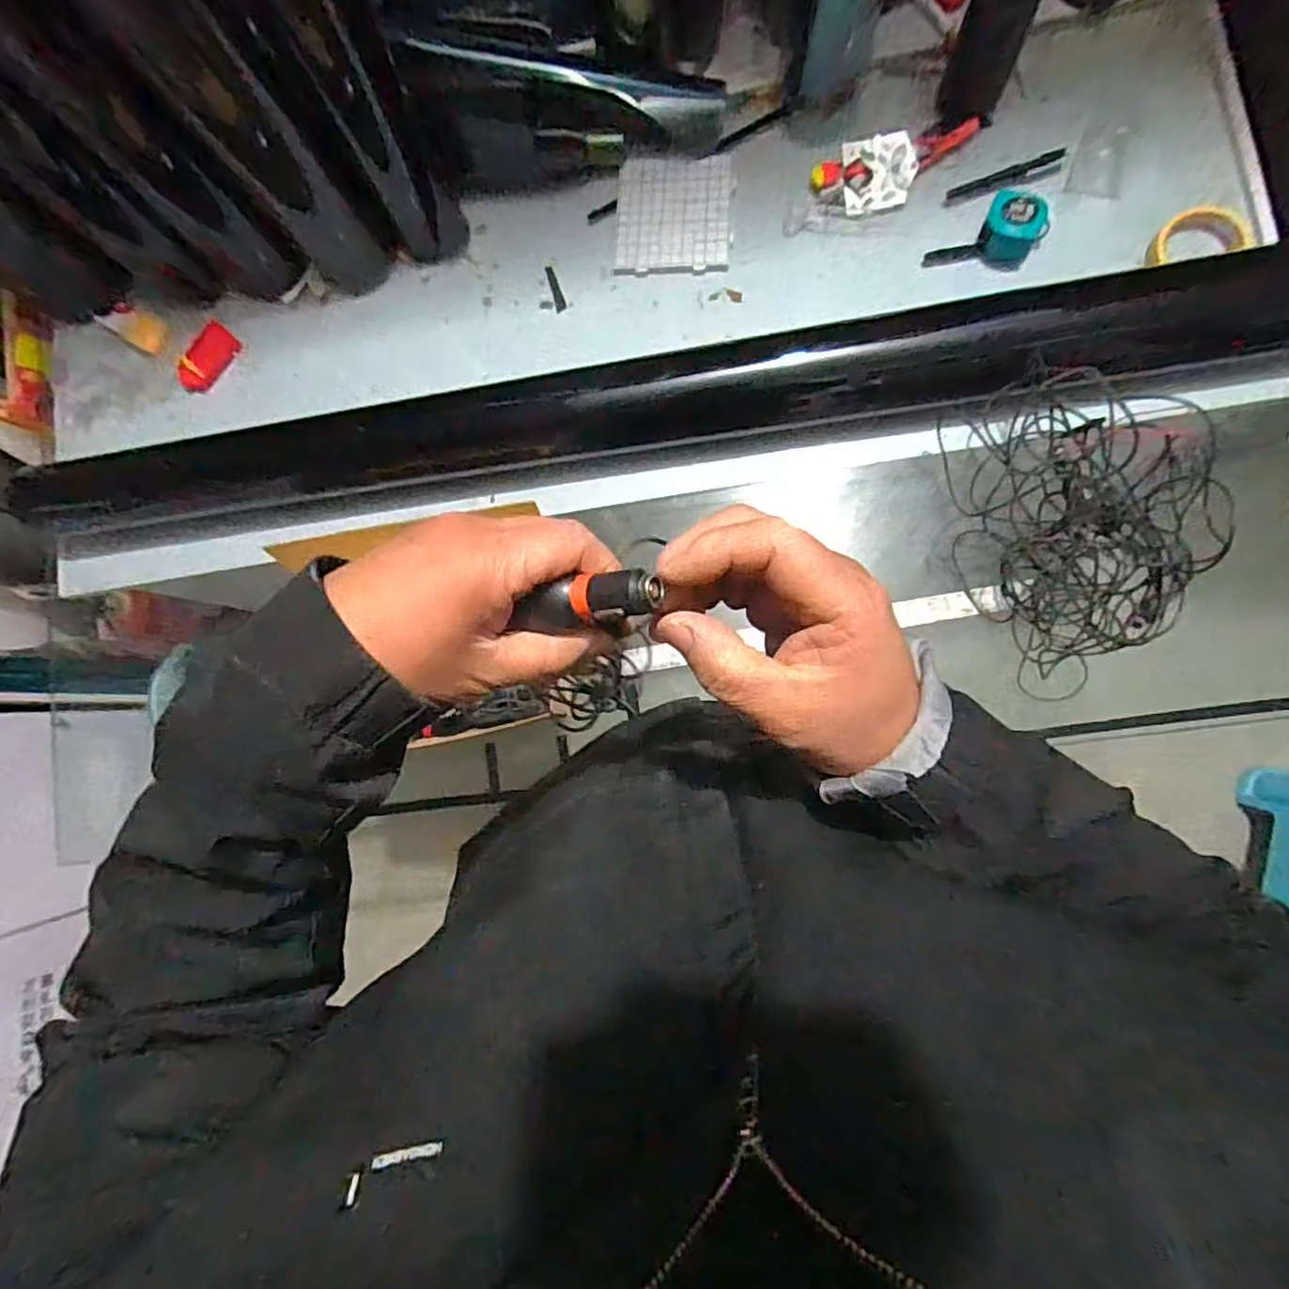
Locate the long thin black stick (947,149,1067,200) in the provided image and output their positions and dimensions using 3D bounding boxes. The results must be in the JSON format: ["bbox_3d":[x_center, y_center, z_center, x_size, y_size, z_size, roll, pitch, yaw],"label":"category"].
[{"bbox_3d":[0.436,-0.570,0.781,0.140,0.011,0.013,-17,83,6],"label":"long thin black stick"}]

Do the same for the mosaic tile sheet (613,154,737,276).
[{"bbox_3d":[0.038,-0.547,0.822,0.144,0.010,0.144,3,85,8],"label":"mosaic tile sheet"}]

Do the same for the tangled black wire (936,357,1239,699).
[{"bbox_3d":[0.475,-0.136,0.687,0.243,0.097,0.311,-8,84,7],"label":"tangled black wire"}]

